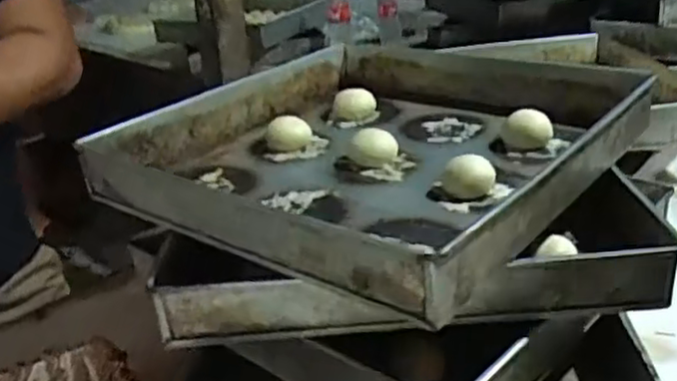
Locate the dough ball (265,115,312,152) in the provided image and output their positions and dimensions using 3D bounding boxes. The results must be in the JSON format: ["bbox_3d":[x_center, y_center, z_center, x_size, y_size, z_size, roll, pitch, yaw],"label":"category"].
[{"bbox_3d":[-0.053,-0.061,0.732,0.041,0.028,0.044,0,25,9],"label":"dough ball"}]

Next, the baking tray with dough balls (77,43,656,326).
[{"bbox_3d":[0.035,-0.054,0.663,0.396,0.076,0.426,15,31,35],"label":"baking tray with dough balls"}]

